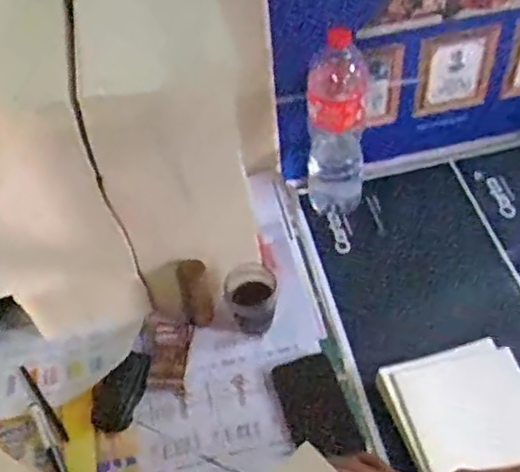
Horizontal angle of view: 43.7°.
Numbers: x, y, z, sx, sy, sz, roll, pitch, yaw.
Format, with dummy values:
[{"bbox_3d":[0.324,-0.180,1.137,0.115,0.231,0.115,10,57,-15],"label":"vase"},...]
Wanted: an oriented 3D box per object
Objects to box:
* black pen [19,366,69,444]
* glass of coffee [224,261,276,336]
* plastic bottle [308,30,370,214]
[{"bbox_3d":[-0.285,0.215,0.846,0.010,0.005,0.136,-34,55,-20],"label":"black pen"},{"bbox_3d":[-0.010,0.085,0.877,0.066,0.076,0.065,-13,51,-5],"label":"glass of coffee"},{"bbox_3d":[0.114,-0.159,0.984,0.084,0.284,0.082,1,51,6],"label":"plastic bottle"}]

